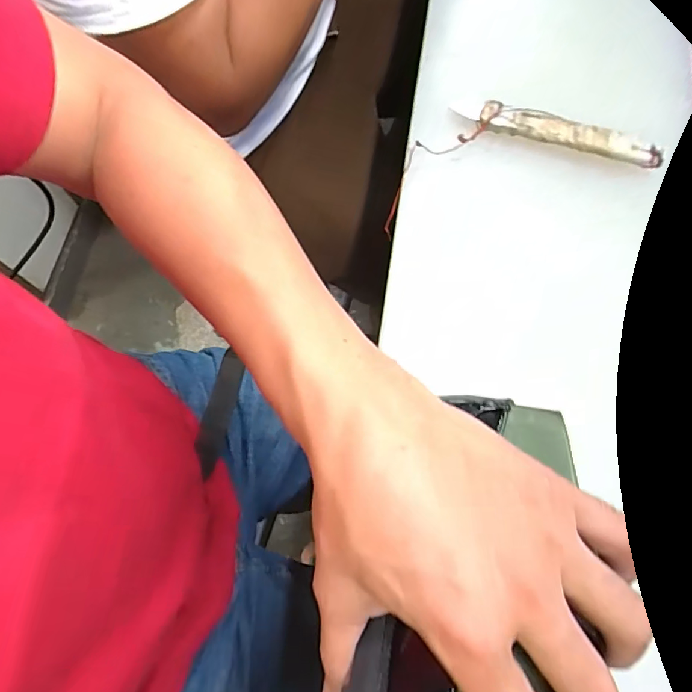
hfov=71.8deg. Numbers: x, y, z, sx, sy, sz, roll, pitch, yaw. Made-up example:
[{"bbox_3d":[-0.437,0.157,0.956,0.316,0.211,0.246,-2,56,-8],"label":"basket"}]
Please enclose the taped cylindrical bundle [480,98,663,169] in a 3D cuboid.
[{"bbox_3d":[0.182,-0.172,0.389,0.144,0.013,0.024,17,72,7],"label":"taped cylindrical bundle"}]

